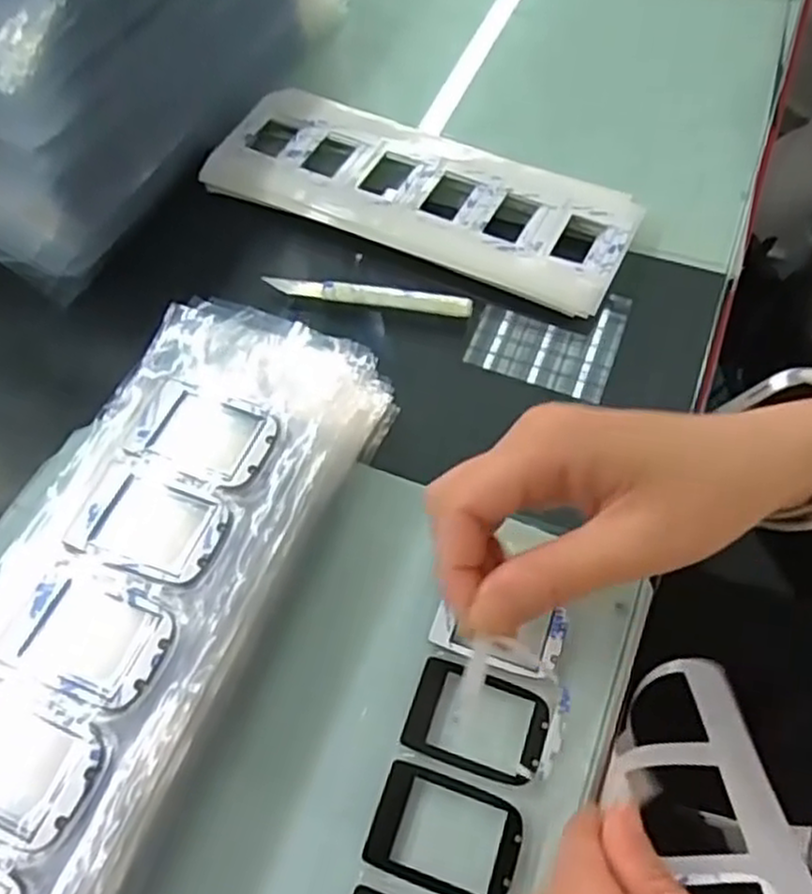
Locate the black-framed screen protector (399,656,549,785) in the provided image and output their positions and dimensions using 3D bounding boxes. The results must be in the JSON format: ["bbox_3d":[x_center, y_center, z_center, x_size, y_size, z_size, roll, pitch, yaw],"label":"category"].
[{"bbox_3d":[0.027,0.104,0.284,0.051,0.004,0.036,17,61,10],"label":"black-framed screen protector"}]

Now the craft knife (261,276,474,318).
[{"bbox_3d":[-0.019,-0.080,0.392,0.107,0.006,0.010,8,60,6],"label":"craft knife"}]

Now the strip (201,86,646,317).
[{"bbox_3d":[0.007,-0.146,0.422,0.237,0.011,0.089,22,63,13],"label":"strip"}]

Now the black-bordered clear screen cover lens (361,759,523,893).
[{"bbox_3d":[0.014,0.136,0.264,0.051,0.004,0.036,16,61,10],"label":"black-bordered clear screen cover lens"}]

